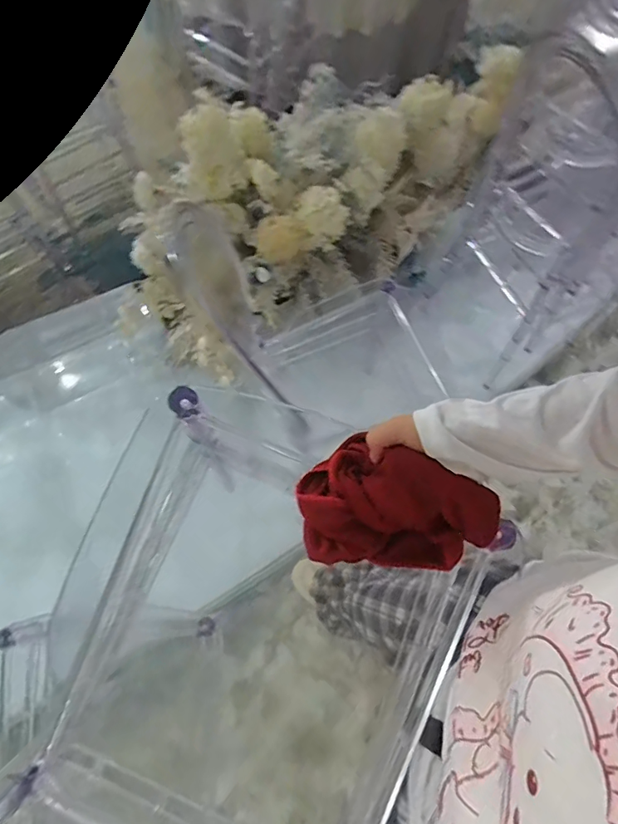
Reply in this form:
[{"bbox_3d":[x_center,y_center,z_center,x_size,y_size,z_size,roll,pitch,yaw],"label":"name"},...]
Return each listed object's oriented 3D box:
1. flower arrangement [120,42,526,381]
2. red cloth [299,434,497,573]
[{"bbox_3d":[0.019,-0.676,1.474,1.339,0.436,0.582,-31,71,-14],"label":"flower arrangement"},{"bbox_3d":[0.072,0.082,0.398,0.158,0.042,0.103,10,94,8],"label":"red cloth"}]

